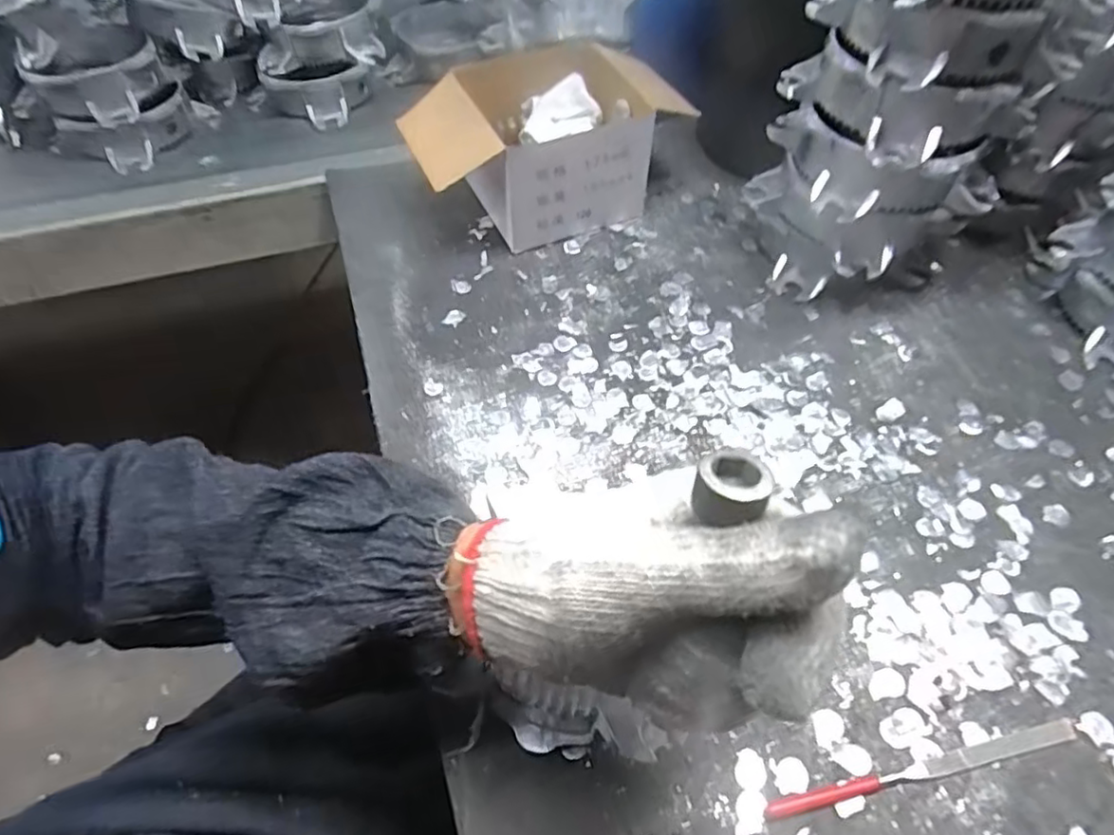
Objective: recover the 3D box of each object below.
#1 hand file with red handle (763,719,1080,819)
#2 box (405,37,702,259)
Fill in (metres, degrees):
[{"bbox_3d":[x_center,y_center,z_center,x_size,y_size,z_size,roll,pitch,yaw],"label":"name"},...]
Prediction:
[{"bbox_3d":[0.187,0.177,0.321,0.171,0.005,0.010,-11,54,-8],"label":"hand file with red handle"},{"bbox_3d":[-0.024,-0.238,0.565,0.198,0.102,0.143,-20,56,-14],"label":"box"}]

